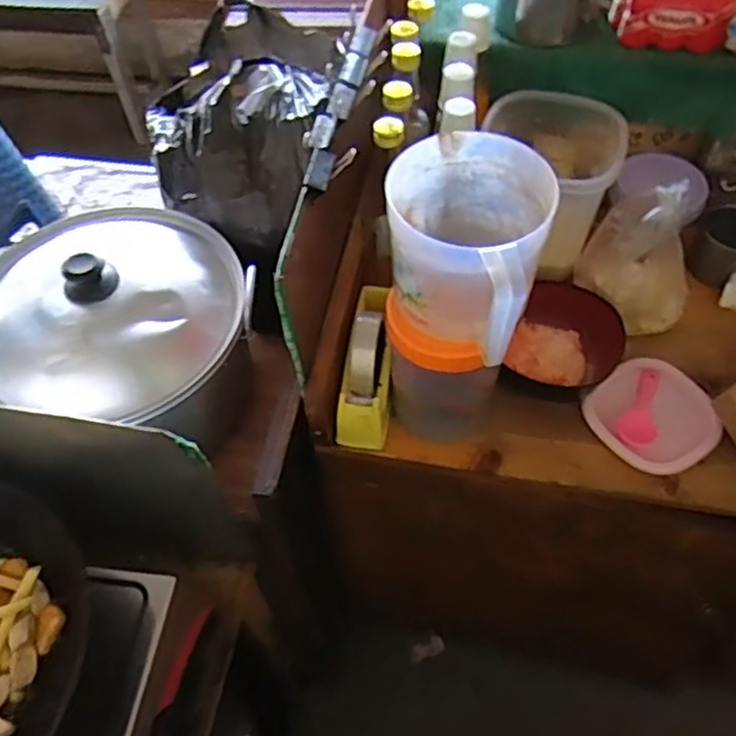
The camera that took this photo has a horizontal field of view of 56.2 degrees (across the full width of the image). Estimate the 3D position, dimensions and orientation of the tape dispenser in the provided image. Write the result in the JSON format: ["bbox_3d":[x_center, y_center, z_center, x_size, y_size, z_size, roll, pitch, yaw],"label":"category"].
[{"bbox_3d":[-0.001,-0.007,0.784,0.057,0.075,0.185,3,69,5],"label":"tape dispenser"}]

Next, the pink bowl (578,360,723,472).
[{"bbox_3d":[0.329,0.053,0.790,0.133,0.028,0.133,-38,63,-21],"label":"pink bowl"}]

